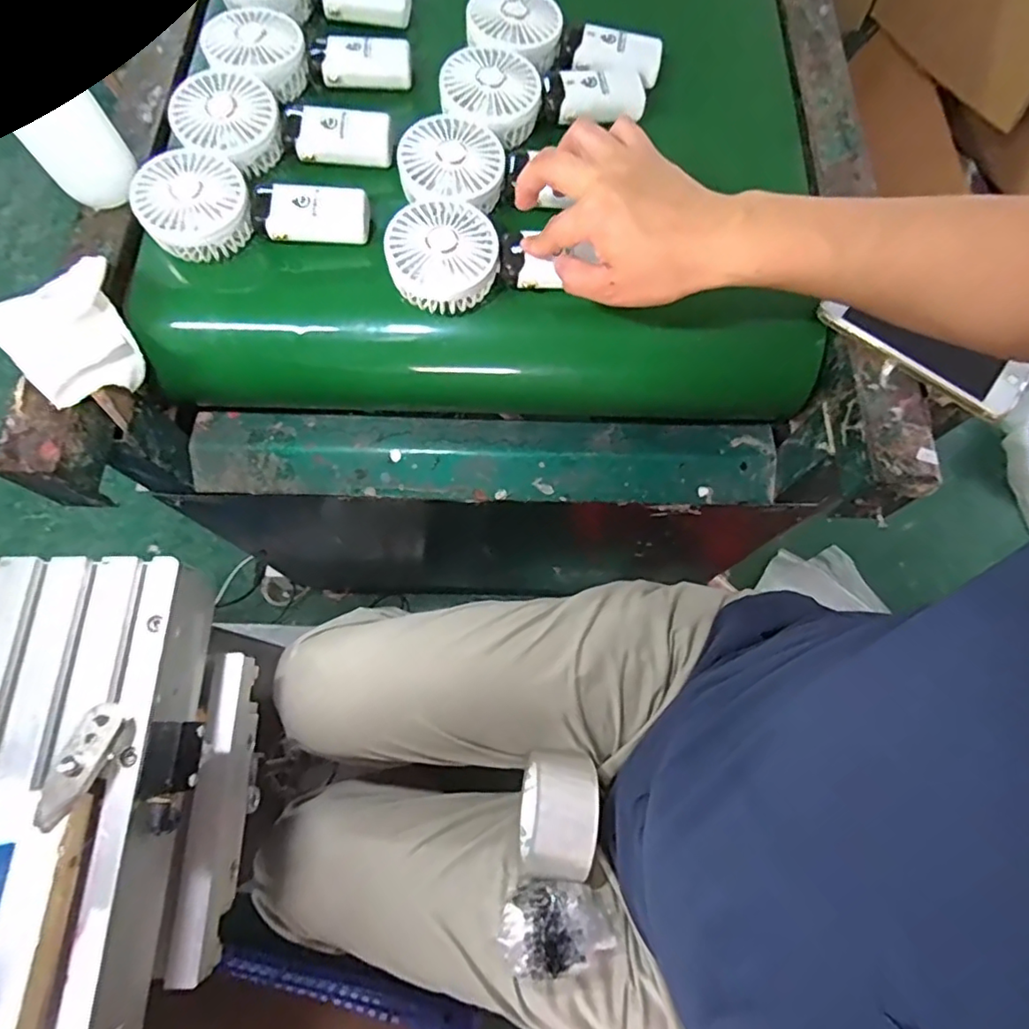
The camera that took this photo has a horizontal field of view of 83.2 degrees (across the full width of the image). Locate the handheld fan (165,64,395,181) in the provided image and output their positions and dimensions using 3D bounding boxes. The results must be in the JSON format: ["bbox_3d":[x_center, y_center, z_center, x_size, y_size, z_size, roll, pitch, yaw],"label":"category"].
[{"bbox_3d":[-0.206,-0.337,0.512,0.184,0.036,0.086,12,72,3],"label":"handheld fan"}]

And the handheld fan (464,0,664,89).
[{"bbox_3d":[0.046,-0.445,0.546,0.183,0.036,0.090,22,73,6],"label":"handheld fan"}]

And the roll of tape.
[{"bbox_3d":[0.037,0.248,0.485,0.061,0.077,0.095,3,72,0],"label":"roll of tape"}]

